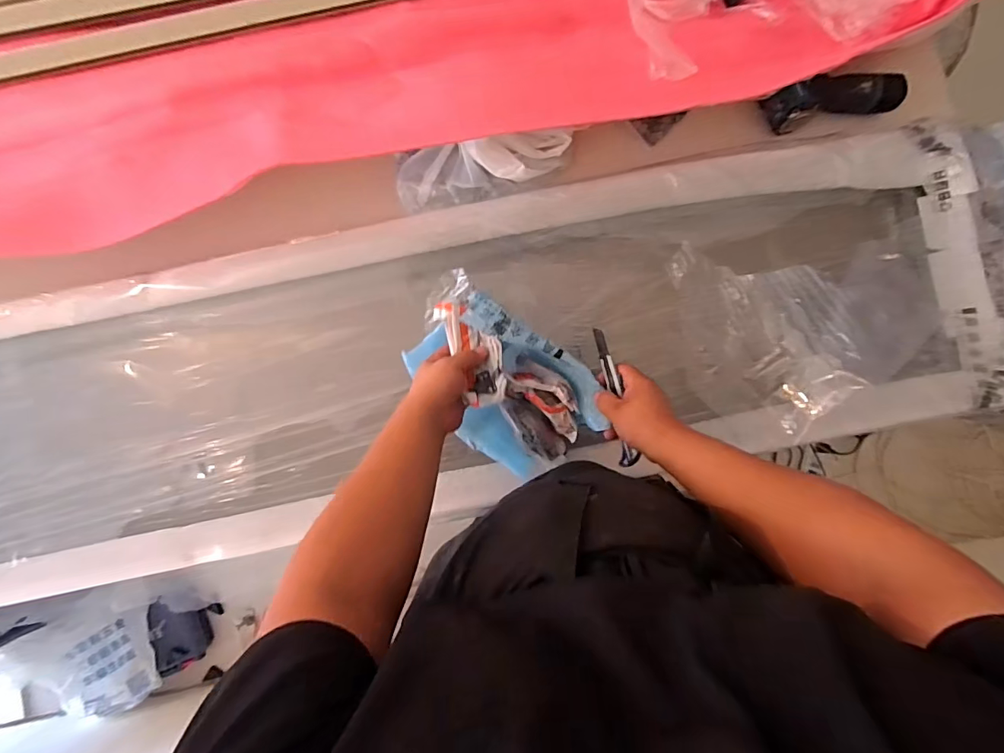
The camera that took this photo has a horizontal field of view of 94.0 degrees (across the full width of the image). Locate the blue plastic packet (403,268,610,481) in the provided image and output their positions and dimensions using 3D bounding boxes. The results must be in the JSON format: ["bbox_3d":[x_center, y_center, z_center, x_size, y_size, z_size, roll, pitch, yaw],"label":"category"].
[{"bbox_3d":[-0.010,0.004,0.654,0.287,0.100,0.176,41,90,3],"label":"blue plastic packet"}]

